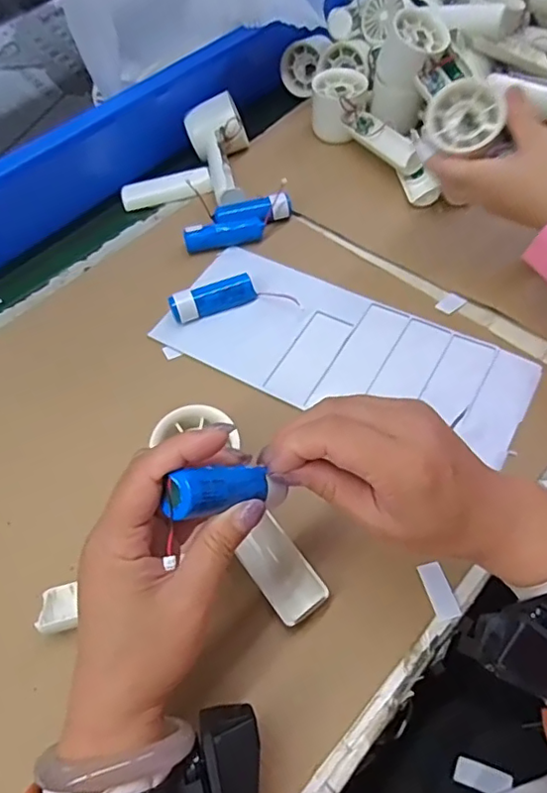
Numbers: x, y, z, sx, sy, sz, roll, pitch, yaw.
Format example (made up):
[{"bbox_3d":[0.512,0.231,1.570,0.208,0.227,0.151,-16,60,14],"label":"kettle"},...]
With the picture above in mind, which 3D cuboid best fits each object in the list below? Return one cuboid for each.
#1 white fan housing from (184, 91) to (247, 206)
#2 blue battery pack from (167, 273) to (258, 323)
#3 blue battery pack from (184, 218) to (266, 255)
[{"bbox_3d":[-0.057,-0.244,0.579,0.063,0.047,0.125,-5,56,-1],"label":"white fan housing"},{"bbox_3d":[-0.051,-0.083,0.493,0.072,0.023,0.020,-19,57,-9],"label":"blue battery pack"},{"bbox_3d":[-0.045,-0.150,0.536,0.074,0.023,0.018,-9,56,-3],"label":"blue battery pack"}]

